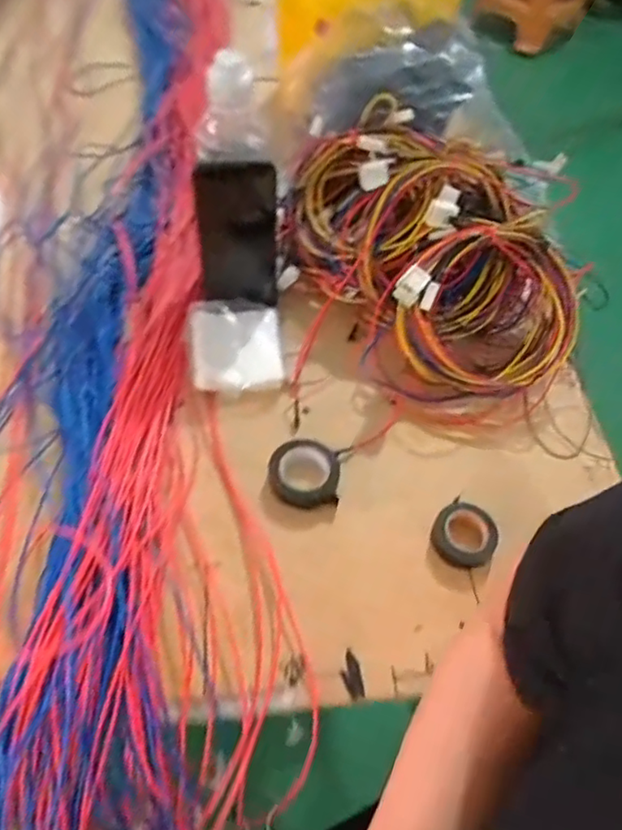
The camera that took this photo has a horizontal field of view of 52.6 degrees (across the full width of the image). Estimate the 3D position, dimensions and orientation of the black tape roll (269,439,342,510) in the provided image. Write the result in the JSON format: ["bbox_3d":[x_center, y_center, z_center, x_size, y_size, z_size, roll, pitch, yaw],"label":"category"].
[{"bbox_3d":[-0.006,0.052,0.560,0.062,0.018,0.062,4,55,-2],"label":"black tape roll"}]

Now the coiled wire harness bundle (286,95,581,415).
[{"bbox_3d":[0.123,-0.182,0.671,0.241,0.132,0.316,-33,64,-24],"label":"coiled wire harness bundle"}]

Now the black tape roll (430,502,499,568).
[{"bbox_3d":[0.129,0.102,0.531,0.051,0.026,0.048,2,56,-3],"label":"black tape roll"}]

